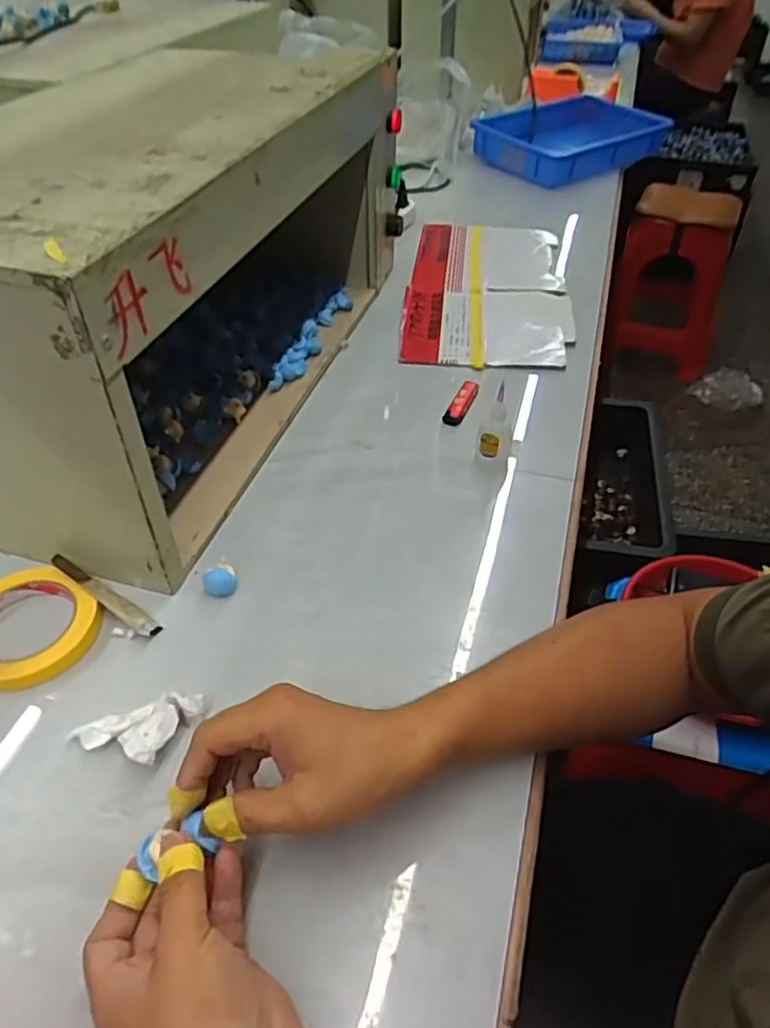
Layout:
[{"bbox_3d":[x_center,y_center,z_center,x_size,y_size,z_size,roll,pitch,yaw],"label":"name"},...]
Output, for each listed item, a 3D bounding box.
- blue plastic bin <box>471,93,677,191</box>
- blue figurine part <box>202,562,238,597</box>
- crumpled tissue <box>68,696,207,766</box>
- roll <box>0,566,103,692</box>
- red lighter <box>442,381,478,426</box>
[{"bbox_3d":[0.382,-0.782,1.397,0.375,0.075,0.273,-33,55,-31],"label":"blue plastic bin"},{"bbox_3d":[-0.140,0.058,0.574,0.026,0.014,0.027,1,45,-1],"label":"blue figurine part"},{"bbox_3d":[-0.172,0.155,0.471,0.089,0.022,0.045,-8,46,-11],"label":"crumpled tissue"},{"bbox_3d":[-0.281,0.089,0.534,0.097,0.023,0.102,1,45,-1],"label":"roll"},{"bbox_3d":[0.088,-0.125,0.768,0.021,0.012,0.080,19,47,15],"label":"red lighter"}]

